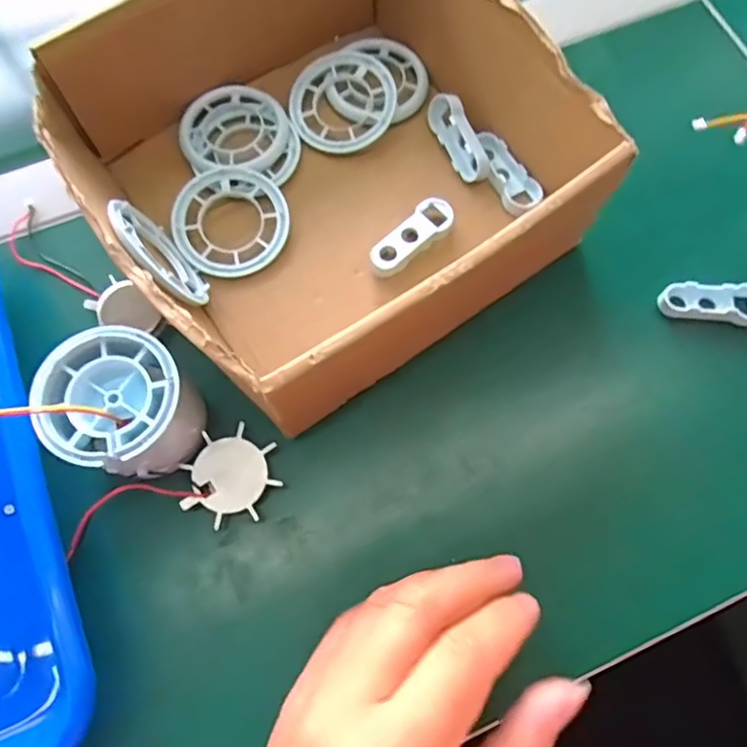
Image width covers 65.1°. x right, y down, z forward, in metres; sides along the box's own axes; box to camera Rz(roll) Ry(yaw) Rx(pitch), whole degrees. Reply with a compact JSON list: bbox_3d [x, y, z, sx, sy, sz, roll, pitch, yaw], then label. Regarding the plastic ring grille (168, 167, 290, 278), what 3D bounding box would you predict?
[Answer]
[{"bbox_3d":[-0.073,-0.076,0.296,0.058,0.013,0.055,0,72,1],"label":"plastic ring grille"}]

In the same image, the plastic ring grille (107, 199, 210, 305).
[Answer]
[{"bbox_3d":[-0.097,-0.054,0.265,0.018,0.050,0.055,-39,76,-11],"label":"plastic ring grille"}]

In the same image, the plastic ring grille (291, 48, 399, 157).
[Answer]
[{"bbox_3d":[-0.017,-0.147,0.319,0.056,0.009,0.056,-1,83,7],"label":"plastic ring grille"}]

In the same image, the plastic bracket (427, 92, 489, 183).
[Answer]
[{"bbox_3d":[0.045,-0.125,0.309,0.014,0.018,0.049,-25,73,-7],"label":"plastic bracket"}]

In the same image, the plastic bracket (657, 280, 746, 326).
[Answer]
[{"bbox_3d":[0.168,-0.035,0.290,0.052,0.009,0.021,0,72,1],"label":"plastic bracket"}]

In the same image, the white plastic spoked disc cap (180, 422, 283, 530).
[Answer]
[{"bbox_3d":[-0.063,0.045,0.258,0.040,0.005,0.040,-12,72,-3],"label":"white plastic spoked disc cap"}]

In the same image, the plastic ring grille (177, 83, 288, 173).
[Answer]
[{"bbox_3d":[-0.074,-0.130,0.312,0.055,0.011,0.057,0,72,1],"label":"plastic ring grille"}]

